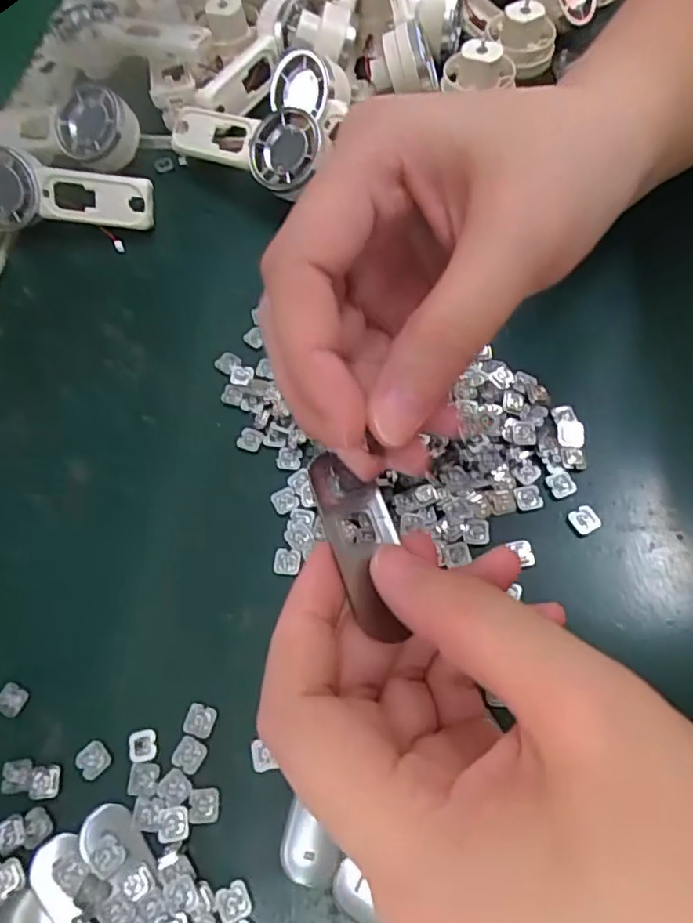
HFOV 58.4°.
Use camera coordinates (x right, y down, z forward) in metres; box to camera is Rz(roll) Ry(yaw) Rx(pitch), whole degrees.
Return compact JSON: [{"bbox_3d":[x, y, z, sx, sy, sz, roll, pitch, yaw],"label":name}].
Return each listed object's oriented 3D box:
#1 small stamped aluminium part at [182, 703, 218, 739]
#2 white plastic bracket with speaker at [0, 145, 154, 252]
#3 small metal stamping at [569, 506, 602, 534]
[{"bbox_3d":[-0.052,0.091,0.219,0.010,0.004,0.010,13,65,9],"label":"small stamped aluminium part"},{"bbox_3d":[-0.146,-0.135,0.317,0.093,0.036,0.016,9,26,-4],"label":"white plastic bracket with speaker"},{"bbox_3d":[0.094,0.023,0.242,0.010,0.004,0.010,-23,65,-9],"label":"small metal stamping"}]

